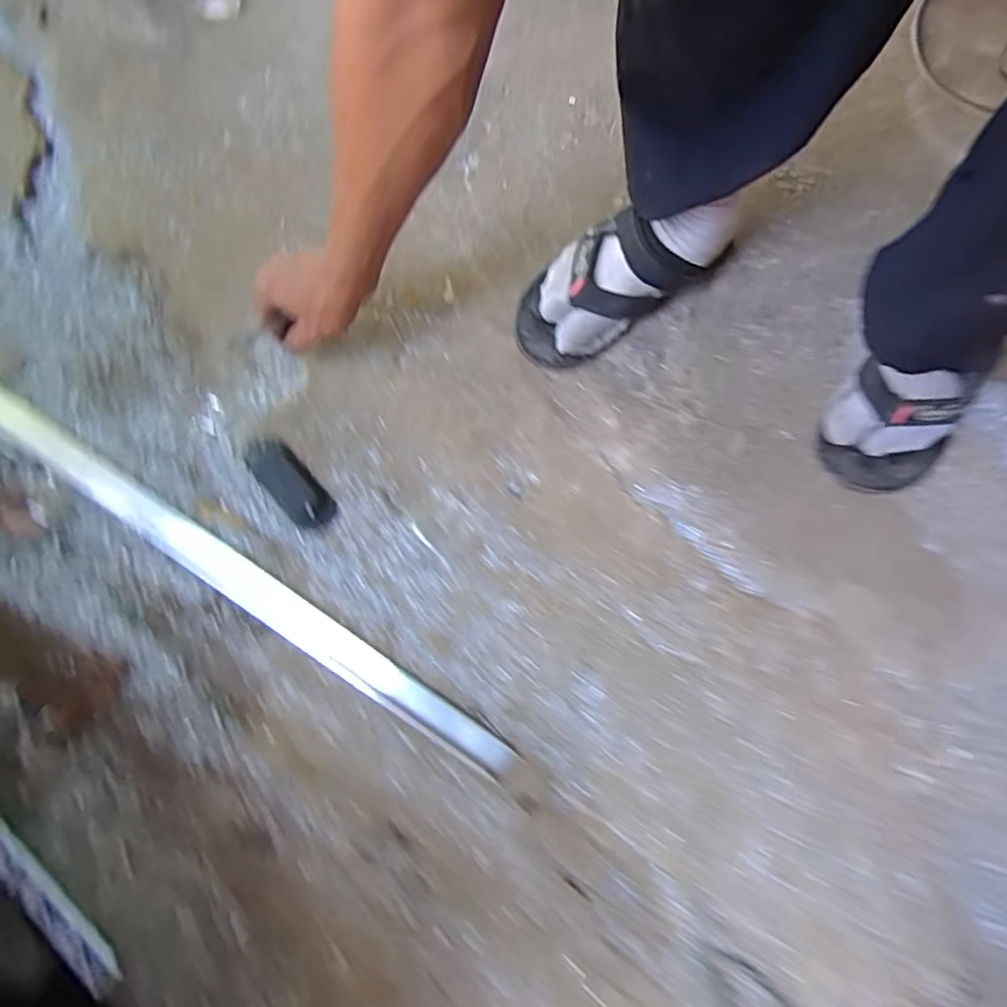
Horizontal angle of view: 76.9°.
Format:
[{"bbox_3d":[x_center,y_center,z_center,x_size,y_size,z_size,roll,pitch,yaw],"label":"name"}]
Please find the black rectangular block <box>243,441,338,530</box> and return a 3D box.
[{"bbox_3d":[-0.204,-0.020,0.597,0.040,0.016,0.111,-41,79,-13],"label":"black rectangular block"}]

